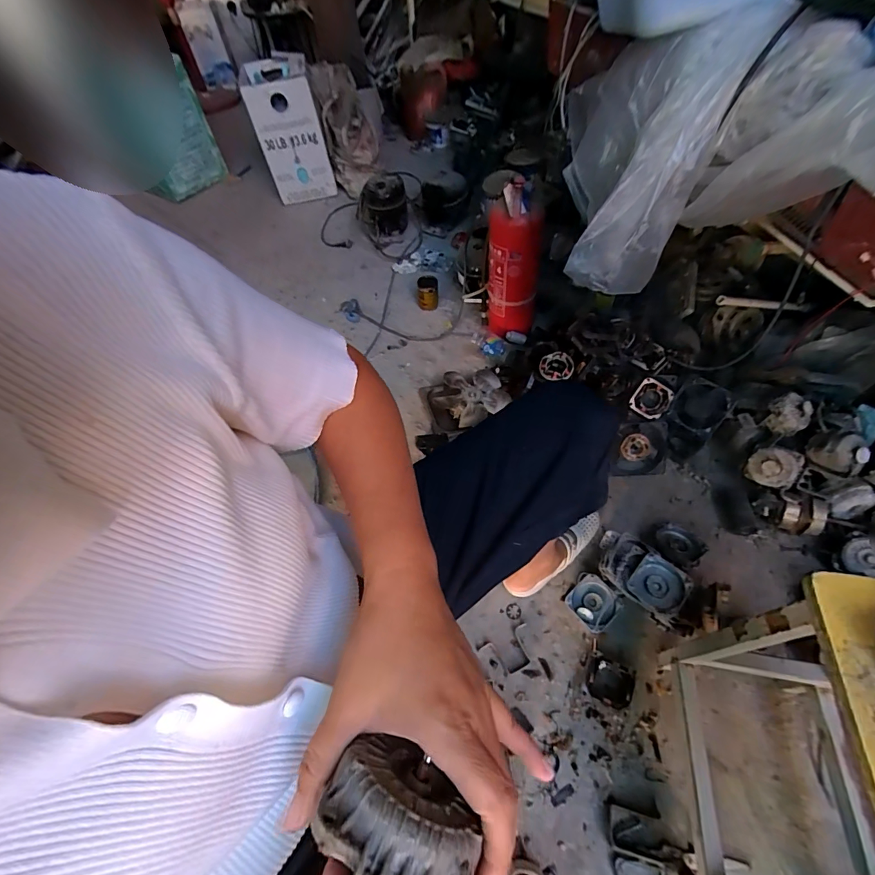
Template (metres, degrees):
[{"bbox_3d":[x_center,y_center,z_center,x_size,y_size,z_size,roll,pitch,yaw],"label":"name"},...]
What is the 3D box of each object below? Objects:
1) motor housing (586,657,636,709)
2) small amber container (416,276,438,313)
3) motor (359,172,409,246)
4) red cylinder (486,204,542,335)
[{"bbox_3d":[0.296,0.422,0.719,0.070,0.031,0.064,16,58,16],"label":"motor housing"},{"bbox_3d":[-0.028,-0.466,1.331,0.070,0.085,0.060,-1,55,5],"label":"small amber container"},{"bbox_3d":[-0.200,-0.822,1.530,0.176,0.187,0.167,-6,55,1],"label":"motor"},{"bbox_3d":[0.195,-0.420,1.082,0.131,0.321,0.138,3,56,8],"label":"red cylinder"}]

